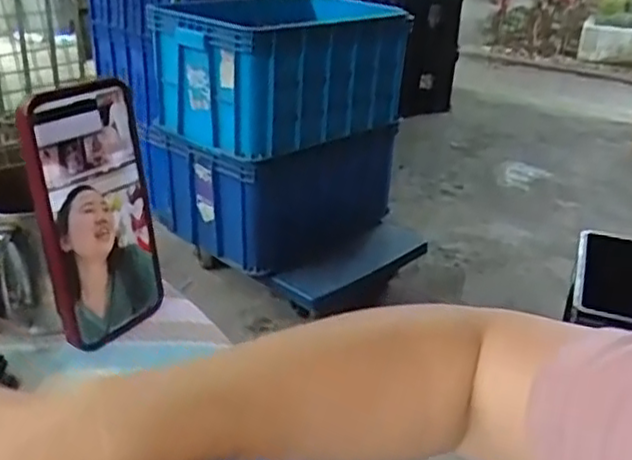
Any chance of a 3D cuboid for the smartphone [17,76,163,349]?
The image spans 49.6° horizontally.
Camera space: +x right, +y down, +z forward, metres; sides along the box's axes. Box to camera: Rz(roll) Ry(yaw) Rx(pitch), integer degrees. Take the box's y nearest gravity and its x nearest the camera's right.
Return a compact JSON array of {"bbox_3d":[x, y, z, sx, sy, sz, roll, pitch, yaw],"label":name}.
[{"bbox_3d":[-0.133,-0.010,0.422,0.010,0.156,0.075,9,25,33],"label":"smartphone"}]

